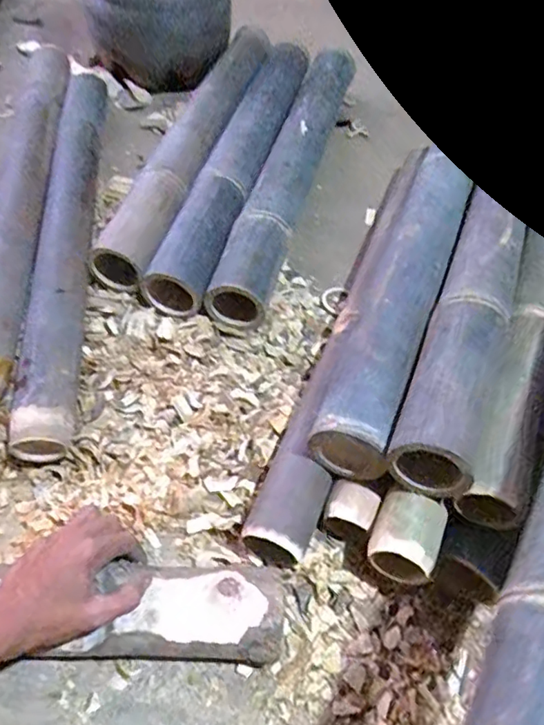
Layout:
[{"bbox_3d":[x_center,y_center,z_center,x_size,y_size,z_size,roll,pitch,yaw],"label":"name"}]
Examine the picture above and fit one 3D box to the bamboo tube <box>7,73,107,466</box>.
[{"bbox_3d":[-0.255,-0.169,0.692,0.062,0.075,0.598,-1,57,-7],"label":"bamboo tube"}]

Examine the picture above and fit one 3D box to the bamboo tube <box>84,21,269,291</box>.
[{"bbox_3d":[-0.103,-0.306,0.777,0.074,0.068,0.525,18,57,6],"label":"bamboo tube"}]

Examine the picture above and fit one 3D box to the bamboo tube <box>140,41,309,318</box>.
[{"bbox_3d":[-0.043,-0.279,0.769,0.071,0.064,0.536,17,57,5],"label":"bamboo tube"}]

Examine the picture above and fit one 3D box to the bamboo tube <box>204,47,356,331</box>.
[{"bbox_3d":[0.030,-0.271,0.769,0.068,0.069,0.536,16,57,5],"label":"bamboo tube"}]

